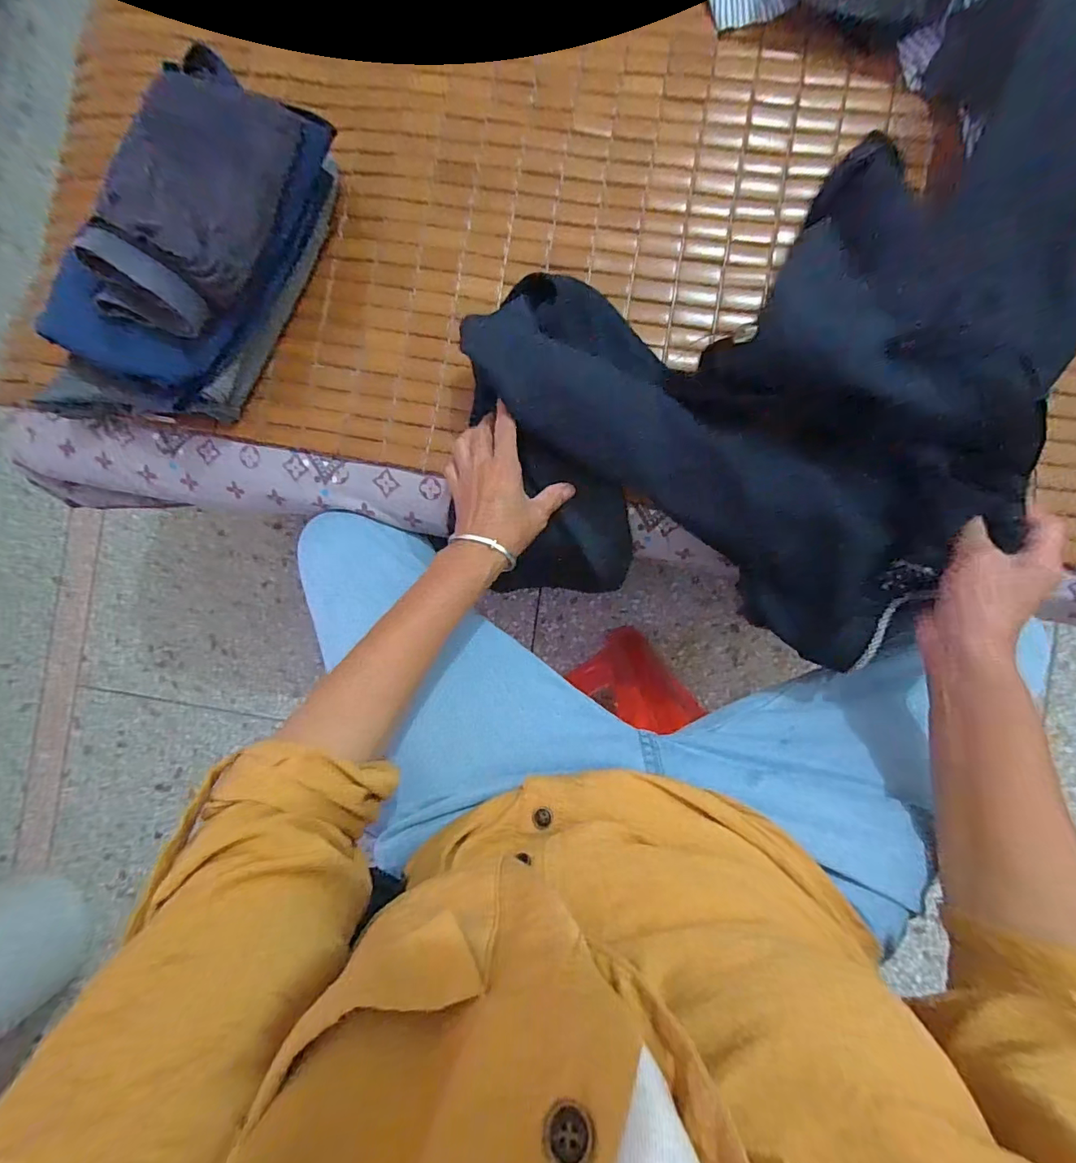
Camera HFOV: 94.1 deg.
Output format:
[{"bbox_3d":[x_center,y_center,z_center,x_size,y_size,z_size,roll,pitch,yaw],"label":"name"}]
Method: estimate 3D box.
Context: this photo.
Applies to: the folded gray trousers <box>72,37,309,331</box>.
[{"bbox_3d":[-0.290,-0.310,0.400,0.128,0.043,0.209,24,91,5],"label":"folded gray trousers"}]

